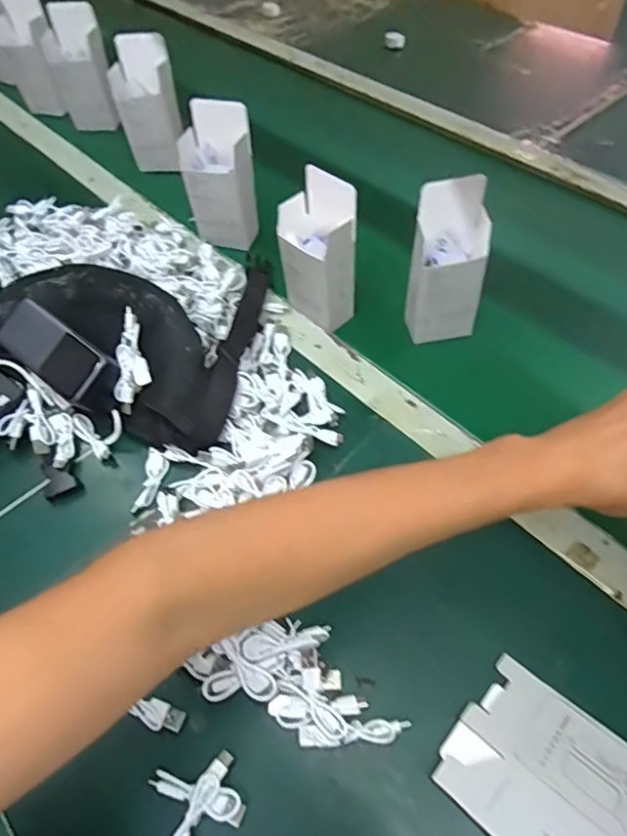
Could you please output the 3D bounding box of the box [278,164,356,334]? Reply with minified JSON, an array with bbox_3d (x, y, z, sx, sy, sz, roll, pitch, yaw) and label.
[{"bbox_3d":[0.005,-0.166,0.556,0.060,0.136,0.074,-38,62,-21],"label":"box"}]

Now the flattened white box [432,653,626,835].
[{"bbox_3d":[0.169,0.236,0.332,0.170,0.012,0.100,30,55,33],"label":"flattened white box"}]

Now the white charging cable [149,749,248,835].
[{"bbox_3d":[-0.073,0.253,0.352,0.055,0.014,0.060,-15,56,-7],"label":"white charging cable"}]

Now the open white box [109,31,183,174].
[{"bbox_3d":[-0.225,-0.423,0.767,0.081,0.166,0.048,-17,56,-8],"label":"open white box"}]

